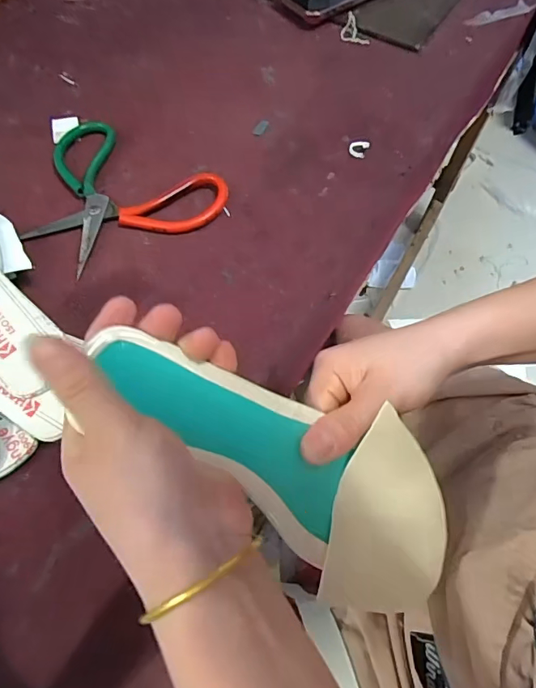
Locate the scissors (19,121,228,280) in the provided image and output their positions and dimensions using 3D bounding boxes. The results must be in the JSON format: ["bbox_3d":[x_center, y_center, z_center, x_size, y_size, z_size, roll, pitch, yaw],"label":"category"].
[{"bbox_3d":[-0.145,-0.134,0.435,0.182,0.013,0.148,28,67,13],"label":"scissors"}]

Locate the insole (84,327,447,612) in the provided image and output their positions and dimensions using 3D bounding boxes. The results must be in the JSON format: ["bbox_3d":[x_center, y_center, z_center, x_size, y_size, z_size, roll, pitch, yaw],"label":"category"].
[{"bbox_3d":[0.010,0.059,0.248,0.219,0.019,0.093,36,66,-12],"label":"insole"}]

